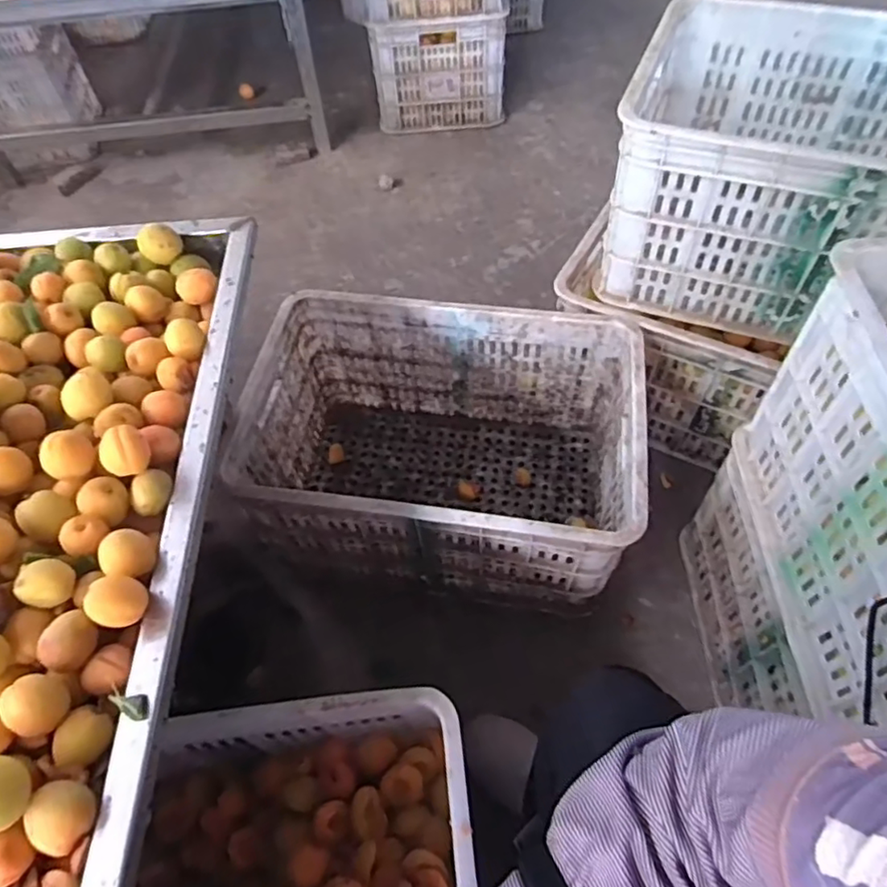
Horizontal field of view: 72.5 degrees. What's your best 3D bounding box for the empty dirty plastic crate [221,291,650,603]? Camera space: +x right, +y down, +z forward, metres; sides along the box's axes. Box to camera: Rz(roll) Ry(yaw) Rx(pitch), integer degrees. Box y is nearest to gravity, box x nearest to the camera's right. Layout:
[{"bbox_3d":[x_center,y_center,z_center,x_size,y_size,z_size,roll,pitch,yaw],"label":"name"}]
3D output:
[{"bbox_3d":[0.001,0.016,0.913,0.519,0.275,0.350,5,56,7],"label":"empty dirty plastic crate"}]

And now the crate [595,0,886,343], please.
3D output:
[{"bbox_3d":[0.519,-0.349,0.807,0.525,0.259,0.349,18,58,15],"label":"crate"}]

